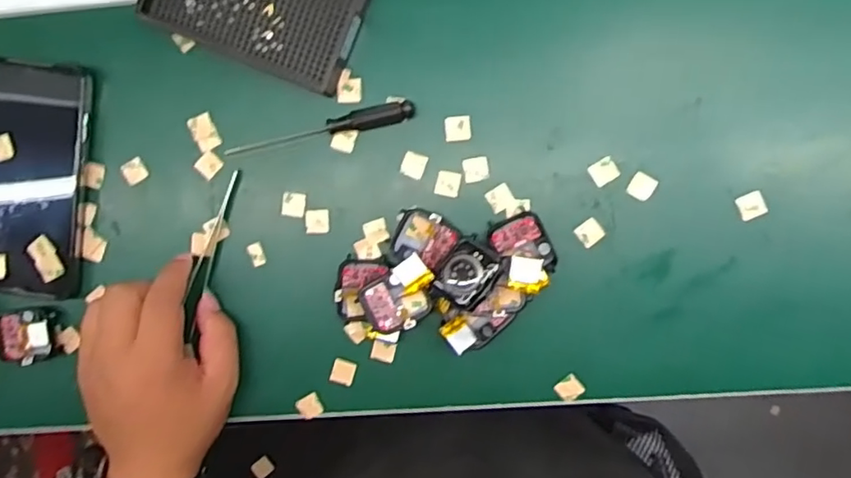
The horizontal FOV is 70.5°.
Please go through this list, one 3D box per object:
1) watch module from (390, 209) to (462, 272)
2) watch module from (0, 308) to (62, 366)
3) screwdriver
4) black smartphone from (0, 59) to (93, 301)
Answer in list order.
[{"bbox_3d":[0.000,0.000,0.406,0.041,0.013,0.034,22,94,2],"label":"watch module"},{"bbox_3d":[-0.284,0.070,0.429,0.047,0.006,0.037,-9,92,5],"label":"watch module"},{"bbox_3d":[-0.072,-0.075,0.407,0.131,0.013,0.013,-10,92,4],"label":"screwdriver"},{"bbox_3d":[-0.277,-0.040,0.419,0.080,0.014,0.161,5,93,3],"label":"black smartphone"}]

